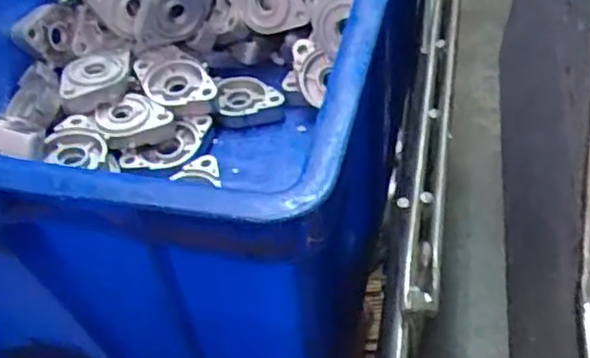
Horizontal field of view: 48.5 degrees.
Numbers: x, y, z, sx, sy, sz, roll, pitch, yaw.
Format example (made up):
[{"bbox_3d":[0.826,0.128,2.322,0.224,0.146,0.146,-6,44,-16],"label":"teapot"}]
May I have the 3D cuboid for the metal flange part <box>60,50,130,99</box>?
[{"bbox_3d":[-0.207,-0.108,0.670,0.053,0.016,0.093,23,42,18],"label":"metal flange part"}]

